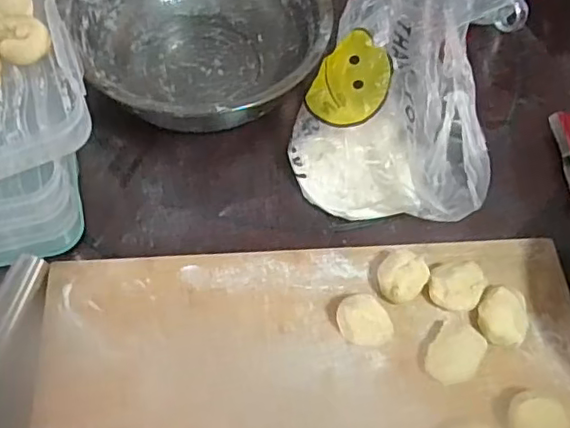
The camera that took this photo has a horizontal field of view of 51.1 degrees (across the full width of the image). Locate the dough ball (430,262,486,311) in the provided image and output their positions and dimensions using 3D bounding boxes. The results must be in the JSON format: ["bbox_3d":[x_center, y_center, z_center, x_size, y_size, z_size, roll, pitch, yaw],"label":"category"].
[{"bbox_3d":[0.162,0.067,0.561,0.047,0.028,0.049,1,59,-2],"label":"dough ball"}]

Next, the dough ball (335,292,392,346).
[{"bbox_3d":[0.073,0.098,0.539,0.038,0.036,0.049,-26,64,-17],"label":"dough ball"}]

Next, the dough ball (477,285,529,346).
[{"bbox_3d":[0.201,0.096,0.551,0.044,0.031,0.048,1,59,-2],"label":"dough ball"}]

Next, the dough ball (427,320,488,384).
[{"bbox_3d":[0.151,0.128,0.536,0.043,0.025,0.055,33,63,16],"label":"dough ball"}]

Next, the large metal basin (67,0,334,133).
[{"bbox_3d":[-0.092,-0.204,0.678,0.266,0.108,0.258,1,59,-2],"label":"large metal basin"}]

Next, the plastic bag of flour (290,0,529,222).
[{"bbox_3d":[0.130,-0.140,0.618,0.193,0.162,0.254,14,59,5],"label":"plastic bag of flour"}]

